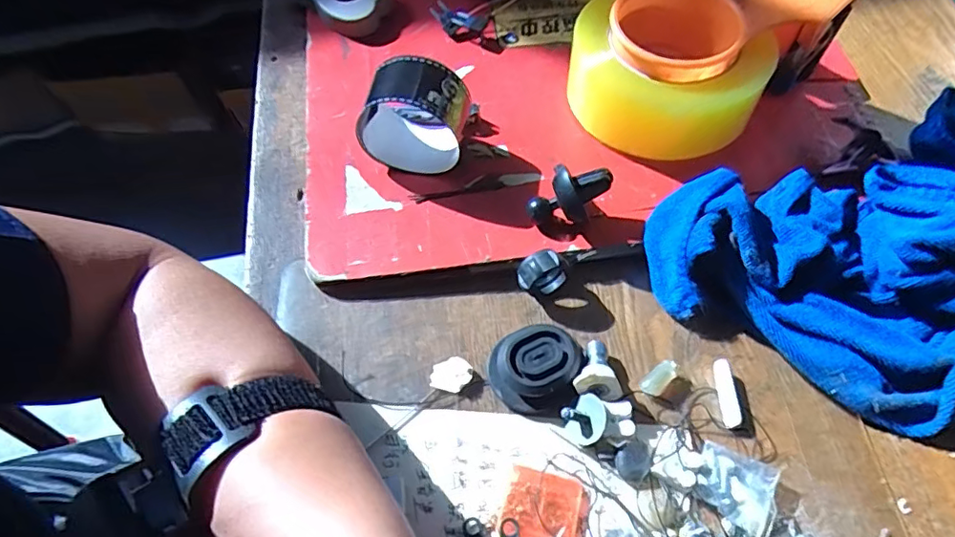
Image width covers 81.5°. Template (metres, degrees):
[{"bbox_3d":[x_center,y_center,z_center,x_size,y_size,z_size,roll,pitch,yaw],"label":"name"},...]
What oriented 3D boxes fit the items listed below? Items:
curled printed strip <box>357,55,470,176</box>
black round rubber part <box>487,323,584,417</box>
[{"bbox_3d":[-0.037,-0.095,0.335,0.056,0.062,0.051,12,62,6],"label":"curled printed strip"},{"bbox_3d":[0.030,0.050,0.292,0.048,0.018,0.039,-32,66,-16],"label":"black round rubber part"}]

